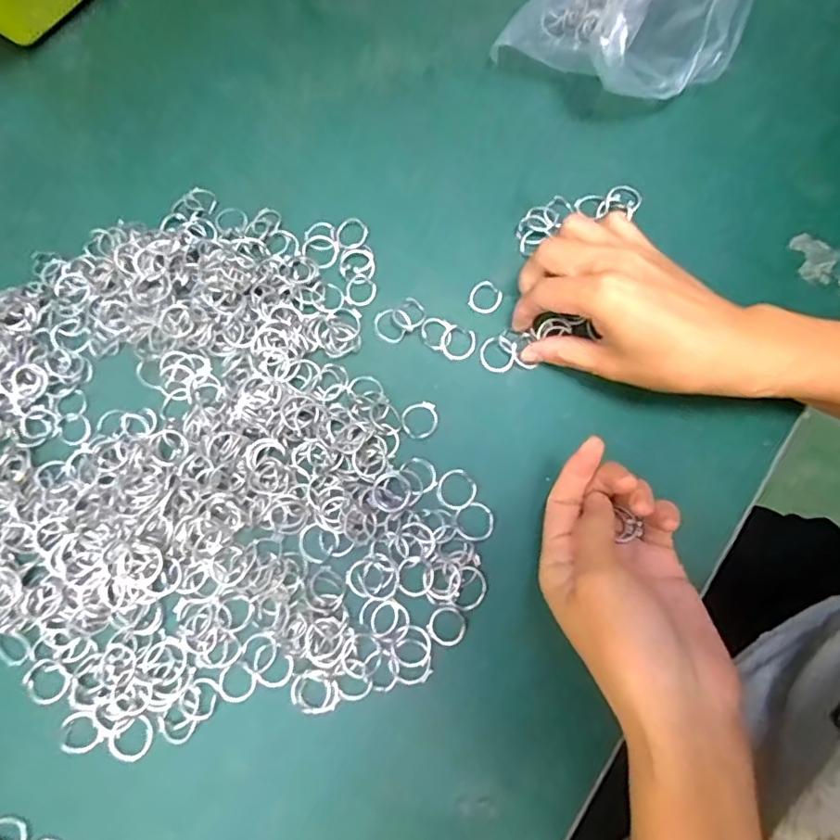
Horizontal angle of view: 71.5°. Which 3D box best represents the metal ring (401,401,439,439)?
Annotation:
[{"bbox_3d":[0.000,0.000,0.340,0.022,0.004,0.021,-1,73,2],"label":"metal ring"}]

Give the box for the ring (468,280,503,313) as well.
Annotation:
[{"bbox_3d":[0.041,-0.076,0.360,0.019,0.004,0.021,31,76,11],"label":"ring"}]

